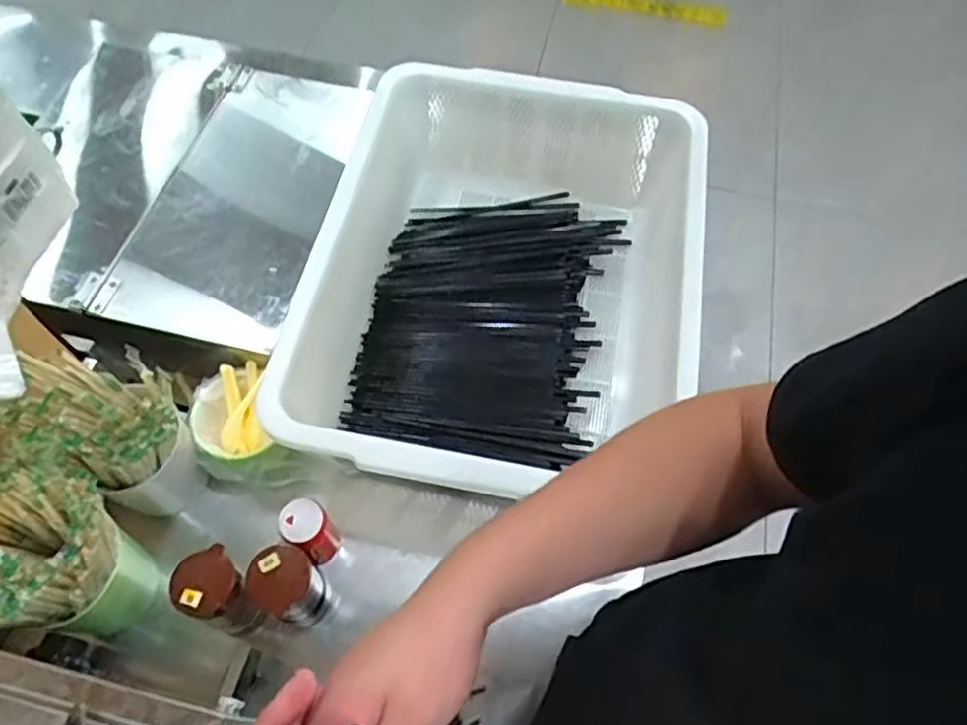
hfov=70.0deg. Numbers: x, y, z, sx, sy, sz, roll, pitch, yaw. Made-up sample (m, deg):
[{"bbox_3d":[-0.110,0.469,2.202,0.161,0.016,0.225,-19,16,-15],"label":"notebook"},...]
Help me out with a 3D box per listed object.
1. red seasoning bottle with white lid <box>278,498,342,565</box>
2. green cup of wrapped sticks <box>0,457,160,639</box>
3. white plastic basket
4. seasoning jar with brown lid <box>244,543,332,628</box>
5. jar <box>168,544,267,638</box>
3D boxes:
[{"bbox_3d":[-0.180,0.180,0.723,0.047,0.113,0.043,0,61,-1],"label":"red seasoning bottle with white lid"},{"bbox_3d":[-0.385,0.192,0.642,0.121,0.238,0.128,0,61,-1],"label":"green cup of wrapped sticks"},{"bbox_3d":[0.033,-0.088,0.828,0.409,0.182,0.529,9,61,4],"label":"white plastic basket"},{"bbox_3d":[-0.192,0.225,0.691,0.054,0.131,0.060,28,64,14],"label":"seasoning jar with brown lid"},{"bbox_3d":[-0.256,0.227,0.676,0.052,0.117,0.058,36,66,18],"label":"jar"}]

